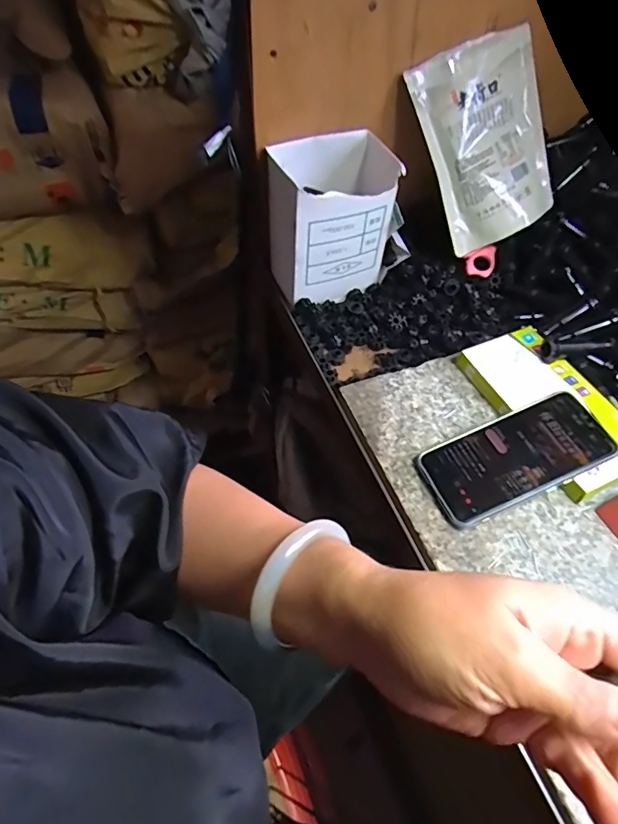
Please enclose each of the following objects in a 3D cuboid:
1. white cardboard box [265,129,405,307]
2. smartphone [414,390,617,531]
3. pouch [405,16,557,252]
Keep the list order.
[{"bbox_3d":[0.021,-0.216,0.538,0.112,0.143,0.094,-18,56,-16],"label":"white cardboard box"},{"bbox_3d":[0.178,0.038,0.413,0.157,0.007,0.076,-23,56,-6],"label":"smartphone"},{"bbox_3d":[0.200,-0.294,0.527,0.141,0.196,0.018,-30,23,-4],"label":"pouch"}]

